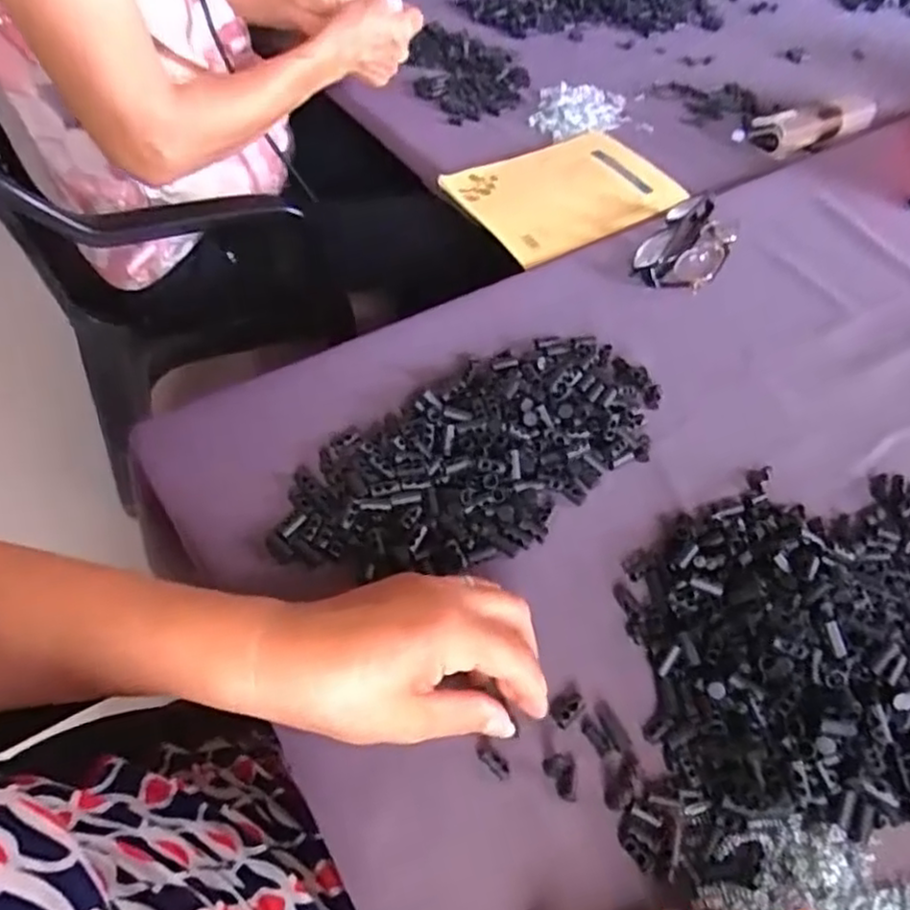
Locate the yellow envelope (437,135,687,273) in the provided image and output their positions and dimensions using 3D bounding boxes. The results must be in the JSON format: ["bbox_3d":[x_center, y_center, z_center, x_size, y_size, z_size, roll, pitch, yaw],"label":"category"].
[{"bbox_3d":[0.107,-0.253,0.640,0.194,0.015,0.146,-29,62,-22],"label":"yellow envelope"}]

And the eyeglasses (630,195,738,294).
[{"bbox_3d":[0.202,-0.184,0.581,0.064,0.023,0.119,30,58,15],"label":"eyeglasses"}]

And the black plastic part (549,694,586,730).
[{"bbox_3d":[0.057,0.131,0.347,0.013,0.005,0.018,39,61,20],"label":"black plastic part"}]

